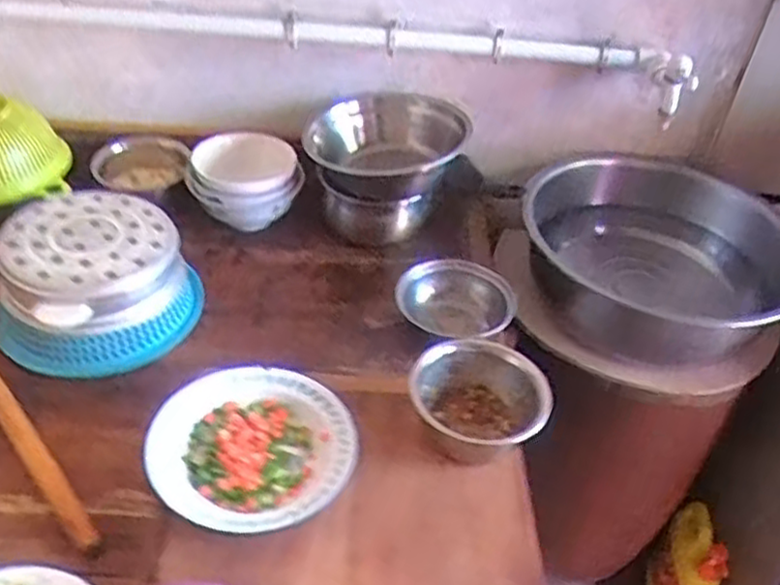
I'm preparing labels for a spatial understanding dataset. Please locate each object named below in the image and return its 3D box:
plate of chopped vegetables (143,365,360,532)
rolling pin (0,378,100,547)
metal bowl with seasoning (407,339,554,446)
[{"bbox_3d":[-0.134,0.150,0.739,0.189,0.035,0.178,4,39,-3],"label":"plate of chopped vegetables"},{"bbox_3d":[-0.409,0.118,0.802,0.026,0.024,0.424,-26,49,-35],"label":"rolling pin"},{"bbox_3d":[0.089,0.115,0.777,0.141,0.074,0.127,7,39,1],"label":"metal bowl with seasoning"}]

